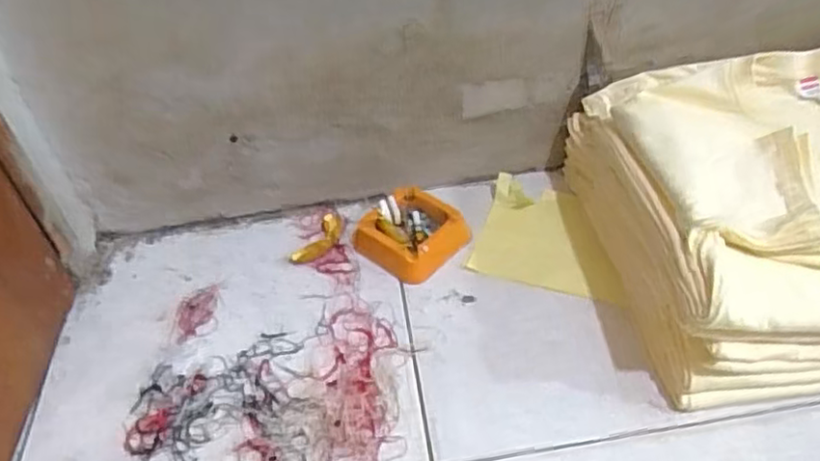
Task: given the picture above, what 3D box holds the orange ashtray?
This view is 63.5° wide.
[{"bbox_3d":[0.004,0.003,0.824,0.114,0.041,0.109,31,56,33],"label":"orange ashtray"}]

